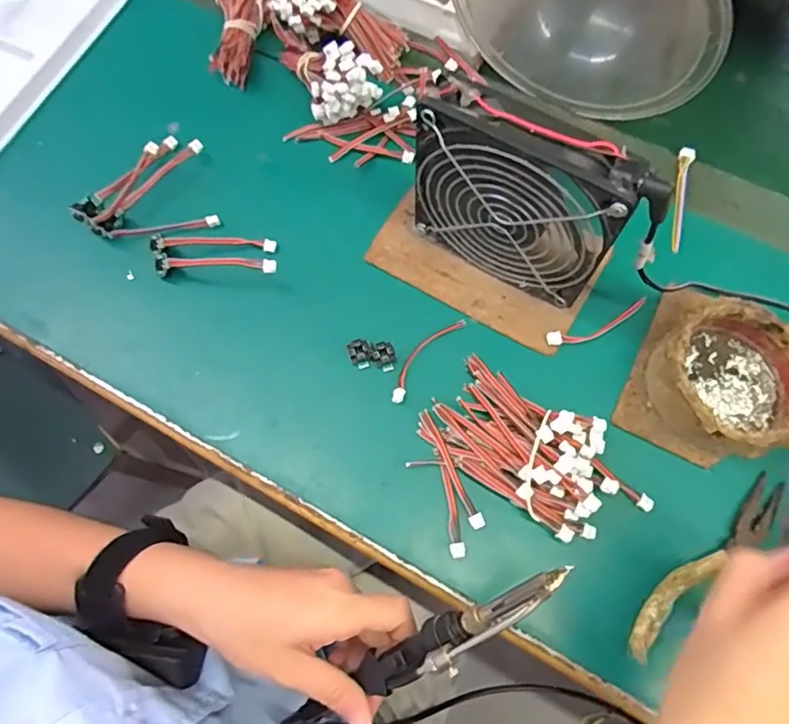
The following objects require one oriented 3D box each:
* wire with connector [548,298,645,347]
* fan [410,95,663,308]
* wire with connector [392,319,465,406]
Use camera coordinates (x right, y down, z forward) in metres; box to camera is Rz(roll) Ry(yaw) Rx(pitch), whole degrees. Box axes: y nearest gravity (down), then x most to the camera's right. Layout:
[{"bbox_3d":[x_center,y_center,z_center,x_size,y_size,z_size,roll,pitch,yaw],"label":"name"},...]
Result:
[{"bbox_3d":[0.133,-0.024,0.363,0.072,0.006,0.012,-20,72,-4],"label":"wire with connector"},{"bbox_3d":[0.071,-0.087,0.324,0.123,0.131,0.026,30,75,11],"label":"fan"},{"bbox_3d":[0.019,-0.004,0.360,0.015,0.007,0.072,36,77,13],"label":"wire with connector"}]

